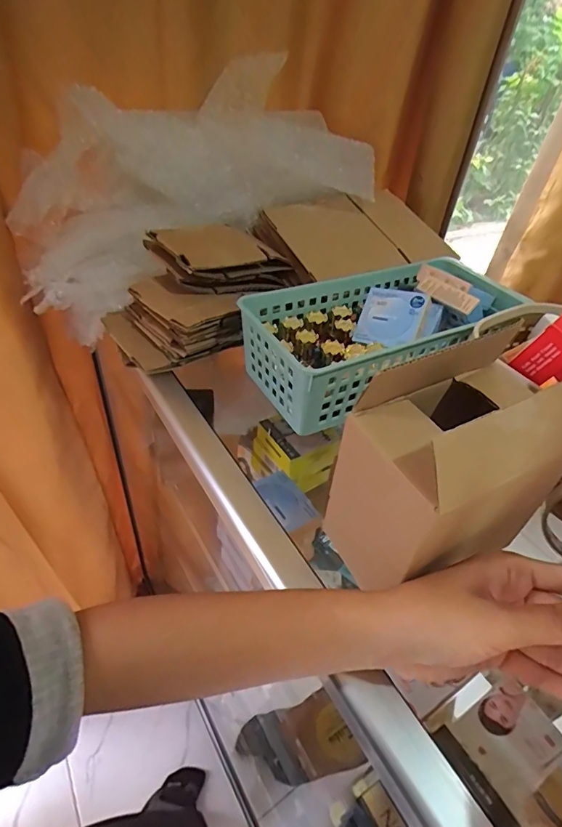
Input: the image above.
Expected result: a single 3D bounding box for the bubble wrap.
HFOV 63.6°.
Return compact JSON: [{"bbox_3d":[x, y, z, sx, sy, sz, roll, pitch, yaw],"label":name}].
[{"bbox_3d":[-0.113,-0.281,0.557,0.457,0.208,0.168,-24,46,-3],"label":"bubble wrap"}]

